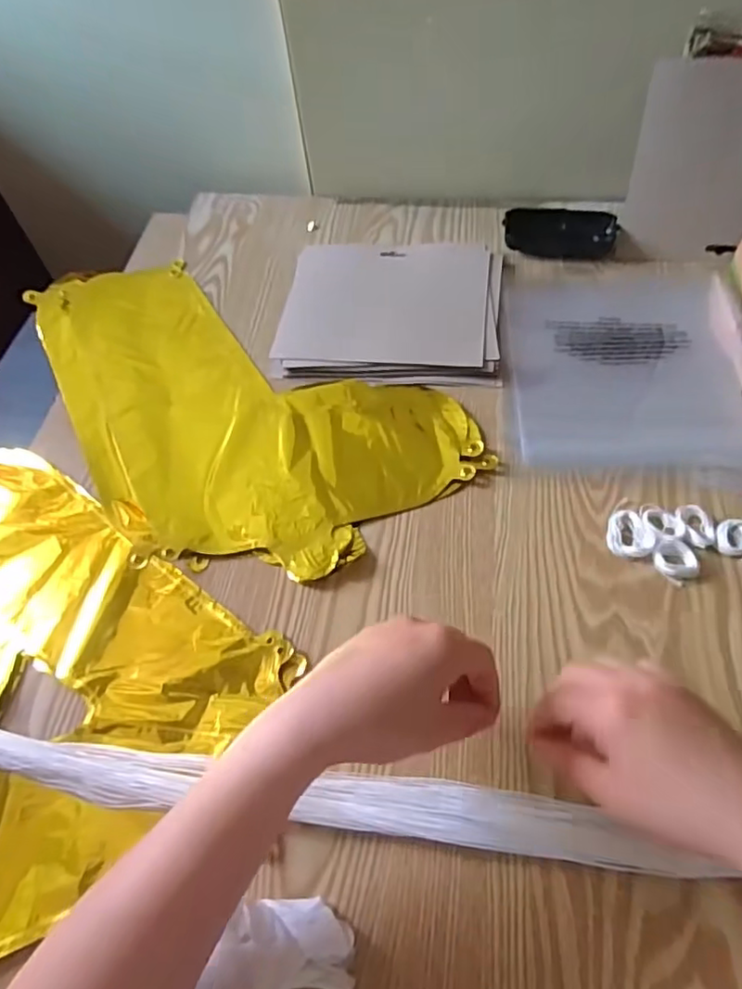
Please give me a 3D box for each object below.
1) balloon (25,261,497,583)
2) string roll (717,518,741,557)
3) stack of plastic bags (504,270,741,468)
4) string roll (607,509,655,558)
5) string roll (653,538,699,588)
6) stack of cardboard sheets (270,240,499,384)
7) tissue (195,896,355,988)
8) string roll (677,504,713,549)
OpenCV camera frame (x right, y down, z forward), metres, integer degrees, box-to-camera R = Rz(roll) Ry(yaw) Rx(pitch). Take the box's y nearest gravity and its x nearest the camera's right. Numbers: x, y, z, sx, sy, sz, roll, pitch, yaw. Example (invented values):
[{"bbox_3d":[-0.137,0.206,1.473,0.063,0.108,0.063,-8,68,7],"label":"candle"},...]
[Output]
[{"bbox_3d":[-0.144,-0.082,0.528,0.440,0.015,0.229,32,64,23],"label":"balloon"},{"bbox_3d":[0.253,0.030,0.420,0.023,0.009,0.029,22,61,18],"label":"string roll"},{"bbox_3d":[0.230,-0.122,0.532,0.216,0.008,0.237,1,56,6],"label":"stack of plastic bags"},{"bbox_3d":[0.183,0.028,0.425,0.030,0.008,0.037,8,57,10],"label":"string roll"},{"bbox_3d":[0.210,0.045,0.415,0.027,0.007,0.030,-28,58,-14],"label":"string roll"},{"bbox_3d":[0.020,-0.180,0.580,0.206,0.011,0.181,4,57,8],"label":"stack of cardboard sheets"},{"bbox_3d":[-0.049,0.249,0.305,0.079,0.015,0.071,-4,56,2],"label":"tissue"},{"bbox_3d":[0.231,0.023,0.428,0.021,0.009,0.032,-15,56,-5],"label":"string roll"}]

